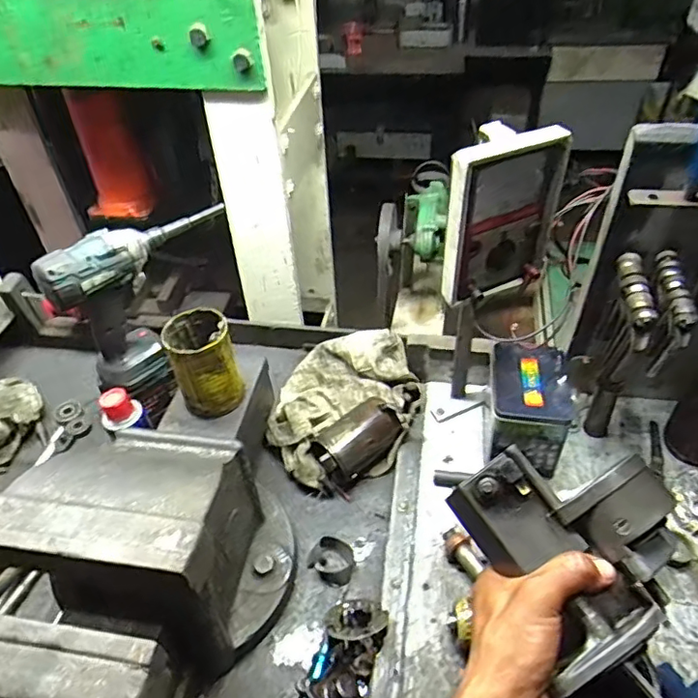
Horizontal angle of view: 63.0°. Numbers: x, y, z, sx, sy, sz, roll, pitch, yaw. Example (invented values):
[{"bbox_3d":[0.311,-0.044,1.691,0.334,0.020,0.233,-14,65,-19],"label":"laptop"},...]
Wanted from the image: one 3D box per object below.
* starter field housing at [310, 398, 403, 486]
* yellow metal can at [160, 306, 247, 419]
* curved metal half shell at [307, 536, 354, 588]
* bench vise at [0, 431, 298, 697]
[{"bbox_3d":[0.010,0.133,0.800,0.134,0.072,0.066,-33,53,-27],"label":"starter field housing"},{"bbox_3d":[-0.175,0.017,0.685,0.072,0.114,0.076,-1,45,1],"label":"yellow metal can"},{"bbox_3d":[-0.017,0.266,0.714,0.059,0.026,0.055,-1,45,1],"label":"curved metal half shell"},{"bbox_3d":[-0.208,0.251,0.543,0.206,0.269,0.416,12,47,14],"label":"bench vise"}]

